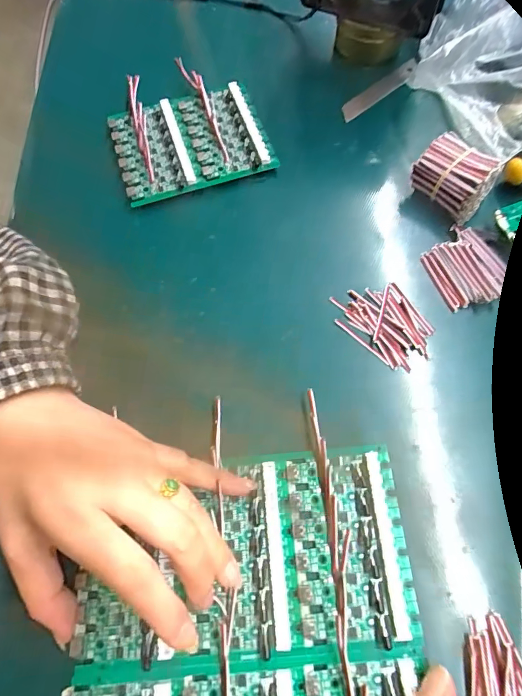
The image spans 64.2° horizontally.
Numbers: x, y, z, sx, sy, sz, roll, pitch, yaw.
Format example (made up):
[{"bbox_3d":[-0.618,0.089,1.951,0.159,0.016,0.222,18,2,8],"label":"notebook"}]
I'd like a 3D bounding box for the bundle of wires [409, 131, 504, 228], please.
[{"bbox_3d":[0.143,-0.126,0.308,0.053,0.031,0.037,40,75,16],"label":"bundle of wires"}]

